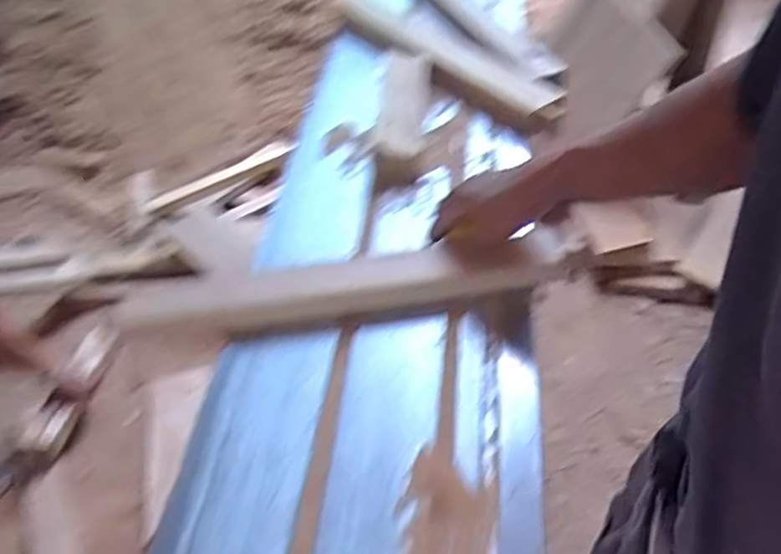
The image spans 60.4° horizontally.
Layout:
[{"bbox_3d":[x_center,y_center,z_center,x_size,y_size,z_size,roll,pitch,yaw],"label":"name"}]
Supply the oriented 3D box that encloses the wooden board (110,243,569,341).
[{"bbox_3d":[-0.044,0.012,0.683,0.410,0.035,0.060,-6,45,0],"label":"wooden board"}]

